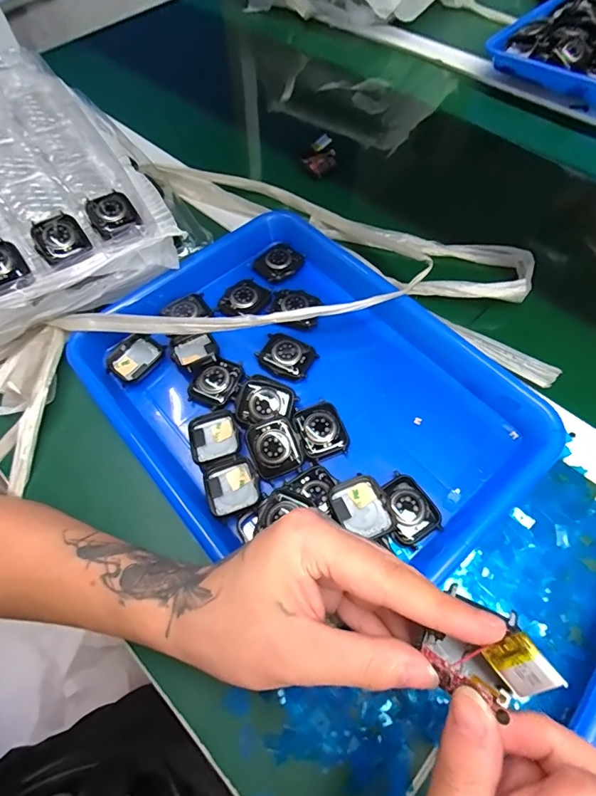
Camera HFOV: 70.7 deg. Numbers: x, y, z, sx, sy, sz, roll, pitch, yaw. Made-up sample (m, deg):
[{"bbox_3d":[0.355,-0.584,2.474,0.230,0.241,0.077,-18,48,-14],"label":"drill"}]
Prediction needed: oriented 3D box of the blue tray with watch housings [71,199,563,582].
[{"bbox_3d":[0.002,-0.009,0.334,0.259,0.040,0.325,-37,66,-15],"label":"blue tray with watch housings"}]

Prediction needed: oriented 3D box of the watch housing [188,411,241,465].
[{"bbox_3d":[-0.065,0.031,0.326,0.038,0.012,0.043,-21,63,-8],"label":"watch housing"}]

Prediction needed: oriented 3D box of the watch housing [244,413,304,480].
[{"bbox_3d":[-0.018,0.036,0.313,0.036,0.010,0.041,-24,85,-7],"label":"watch housing"}]

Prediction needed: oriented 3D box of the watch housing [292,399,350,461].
[{"bbox_3d":[0.017,0.025,0.326,0.035,0.012,0.042,-19,63,-7],"label":"watch housing"}]

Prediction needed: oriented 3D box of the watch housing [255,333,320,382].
[{"bbox_3d":[-0.011,-0.035,0.358,0.046,0.014,0.036,26,67,16],"label":"watch housing"}]

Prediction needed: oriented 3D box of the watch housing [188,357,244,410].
[{"bbox_3d":[-0.067,-0.013,0.348,0.034,0.013,0.043,30,68,17],"label":"watch housing"}]

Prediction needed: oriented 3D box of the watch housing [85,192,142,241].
[{"bbox_3d":[-0.163,-0.162,0.367,0.038,0.010,0.049,-28,64,-11],"label":"watch housing"}]

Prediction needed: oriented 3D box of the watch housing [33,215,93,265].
[{"bbox_3d":[-0.200,-0.134,0.353,0.039,0.008,0.053,-33,65,-13],"label":"watch housing"}]

